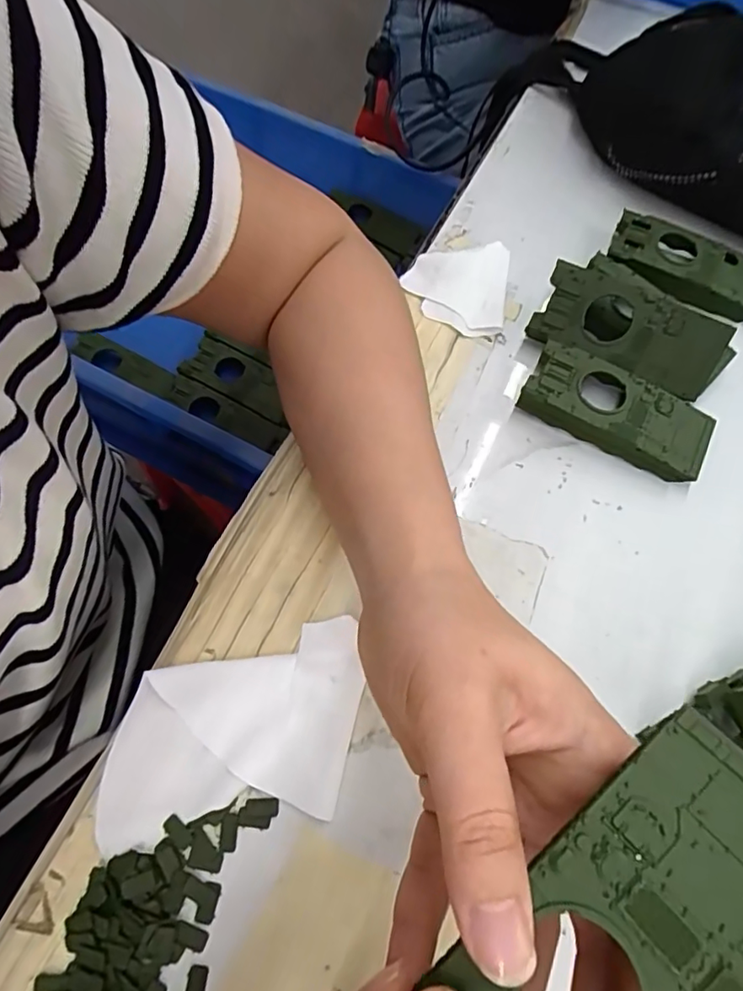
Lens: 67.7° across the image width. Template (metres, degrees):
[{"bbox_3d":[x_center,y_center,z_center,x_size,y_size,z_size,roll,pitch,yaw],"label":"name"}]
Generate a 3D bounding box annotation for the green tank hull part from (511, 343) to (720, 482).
[{"bbox_3d":[0.141,-0.048,0.319,0.104,0.020,0.046,27,68,10],"label":"green tank hull part"}]

